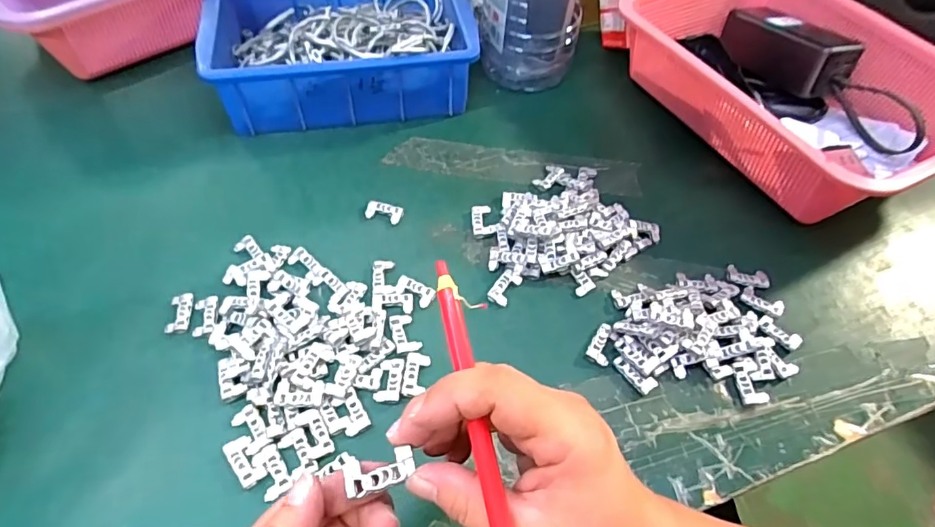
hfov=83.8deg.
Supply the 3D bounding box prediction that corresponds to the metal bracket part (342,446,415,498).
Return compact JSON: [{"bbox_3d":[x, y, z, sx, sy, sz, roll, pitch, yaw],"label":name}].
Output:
[{"bbox_3d":[-0.037,0.088,0.222,0.028,0.004,0.015,-11,56,-7],"label":"metal bracket part"}]

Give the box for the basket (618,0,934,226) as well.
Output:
[{"bbox_3d":[0.306,-0.167,0.498,0.215,0.090,0.294,-22,58,-18],"label":"basket"}]

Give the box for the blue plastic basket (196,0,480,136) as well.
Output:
[{"bbox_3d":[-0.123,-0.220,0.524,0.238,0.073,0.170,-8,55,-9],"label":"blue plastic basket"}]

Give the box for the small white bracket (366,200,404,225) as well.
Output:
[{"bbox_3d":[-0.070,-0.043,0.440,0.031,0.007,0.017,12,55,6],"label":"small white bracket"}]

